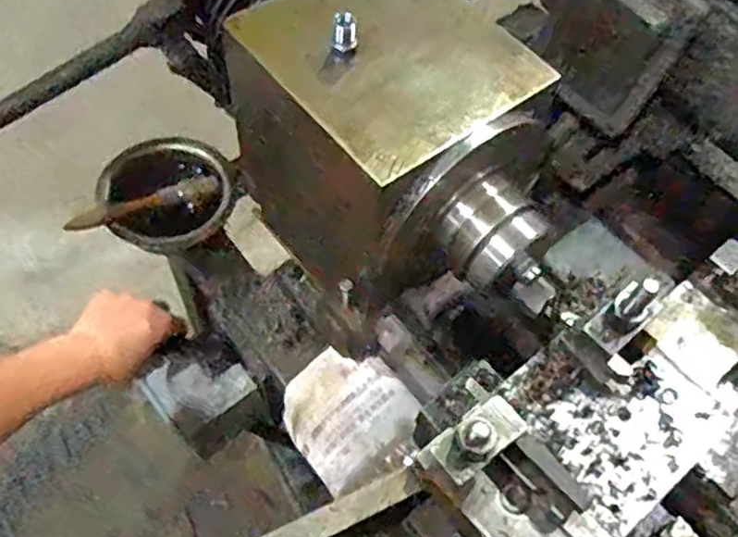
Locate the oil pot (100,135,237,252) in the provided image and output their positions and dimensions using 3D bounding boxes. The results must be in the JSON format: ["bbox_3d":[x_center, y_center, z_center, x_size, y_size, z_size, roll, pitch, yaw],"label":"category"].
[{"bbox_3d":[-0.200,-0.077,0.685,0.135,0.048,0.113,-16,61,-13],"label":"oil pot"}]

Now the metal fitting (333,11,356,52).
[{"bbox_3d":[-0.015,-0.149,0.423,0.014,0.022,0.012,2,58,-3],"label":"metal fitting"}]

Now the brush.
[{"bbox_3d":[-0.224,-0.064,0.671,0.147,0.018,0.025,-13,60,-12],"label":"brush"}]

